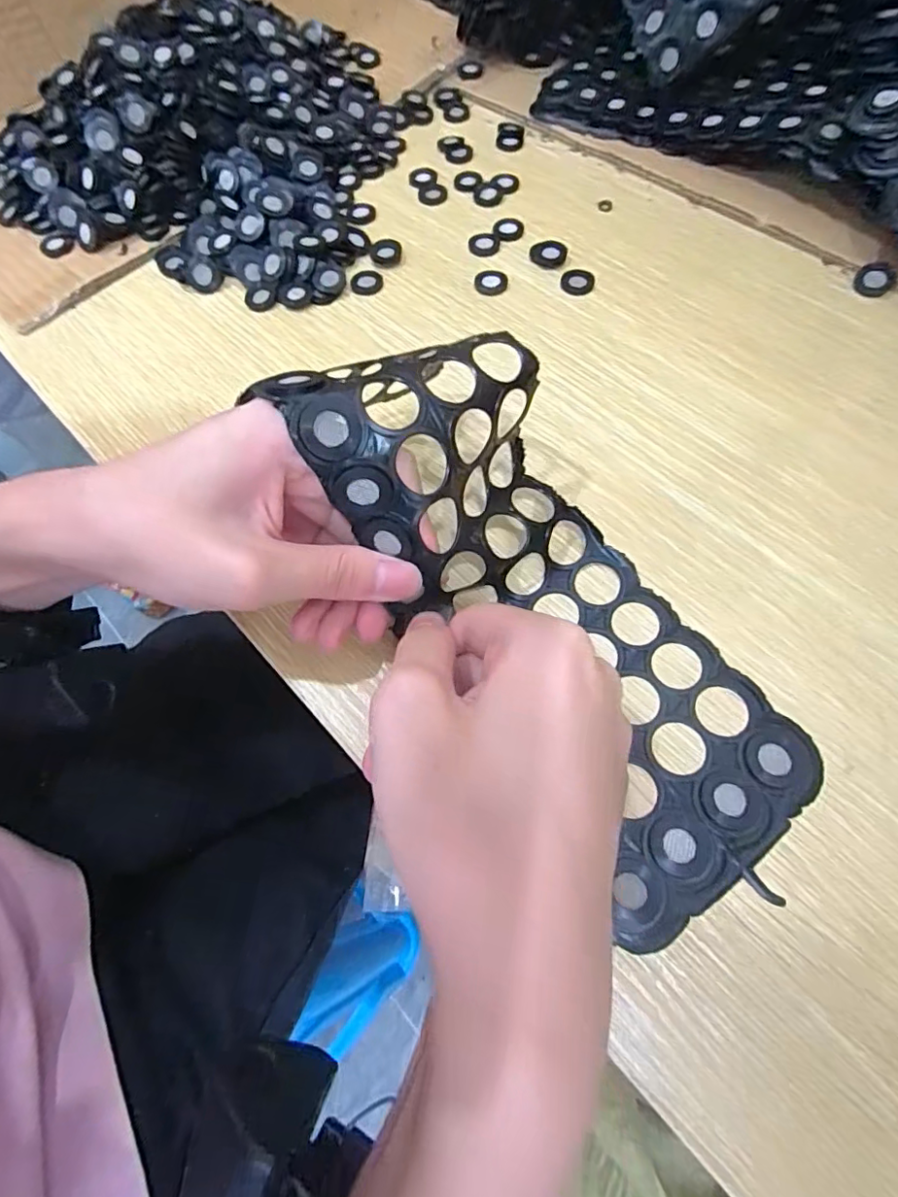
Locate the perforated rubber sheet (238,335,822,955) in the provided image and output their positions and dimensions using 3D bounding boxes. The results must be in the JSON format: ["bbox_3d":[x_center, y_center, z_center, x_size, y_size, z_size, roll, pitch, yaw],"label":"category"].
[{"bbox_3d":[0.035,0.003,0.203,0.103,0.043,0.214,-41,92,-16],"label":"perforated rubber sheet"}]

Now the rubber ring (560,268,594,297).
[{"bbox_3d":[0.072,-0.178,0.314,0.019,0.004,0.019,-1,65,1],"label":"rubber ring"}]

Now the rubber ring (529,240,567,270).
[{"bbox_3d":[0.057,-0.199,0.323,0.021,0.005,0.020,-1,65,1],"label":"rubber ring"}]

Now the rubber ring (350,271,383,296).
[{"bbox_3d":[-0.047,-0.182,0.322,0.018,0.004,0.017,-1,65,1],"label":"rubber ring"}]

